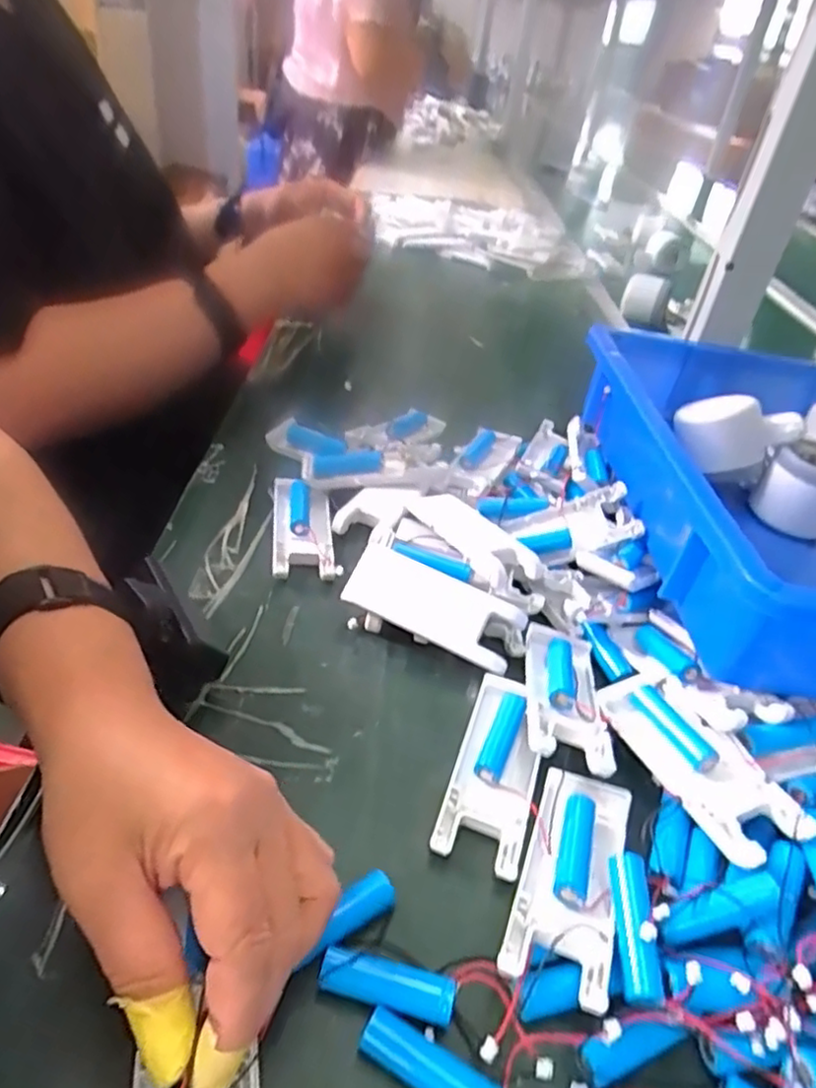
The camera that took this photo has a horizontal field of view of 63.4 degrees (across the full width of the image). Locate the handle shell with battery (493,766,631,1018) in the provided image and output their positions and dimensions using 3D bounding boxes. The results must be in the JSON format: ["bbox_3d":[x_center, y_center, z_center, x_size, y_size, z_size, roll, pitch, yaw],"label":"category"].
[{"bbox_3d":[0.069,0.138,0.279,0.039,0.023,0.102,19,40,15],"label":"handle shell with battery"}]

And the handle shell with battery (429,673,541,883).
[{"bbox_3d":[0.044,0.109,0.323,0.039,0.014,0.100,16,39,12],"label":"handle shell with battery"}]

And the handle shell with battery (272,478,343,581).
[{"bbox_3d":[-0.072,-0.010,0.454,0.040,0.020,0.095,-1,39,-11],"label":"handle shell with battery"}]

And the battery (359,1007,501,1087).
[{"bbox_3d":[0.007,0.184,0.231,0.050,0.013,0.014,23,41,19],"label":"battery"}]

